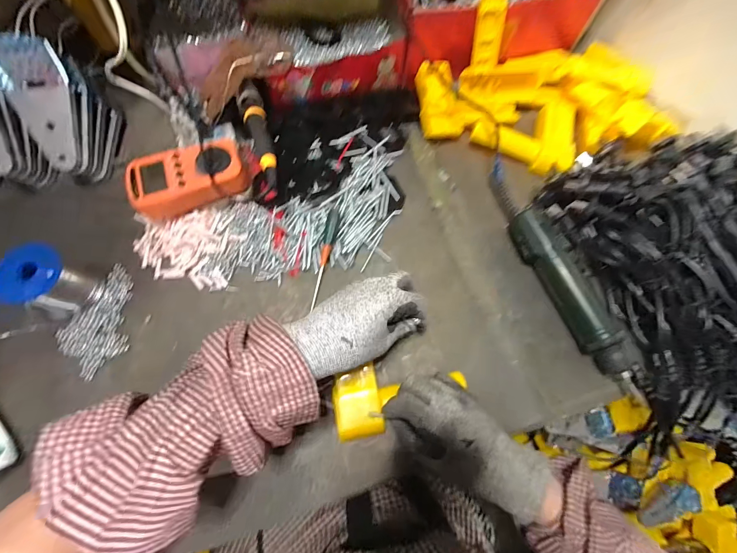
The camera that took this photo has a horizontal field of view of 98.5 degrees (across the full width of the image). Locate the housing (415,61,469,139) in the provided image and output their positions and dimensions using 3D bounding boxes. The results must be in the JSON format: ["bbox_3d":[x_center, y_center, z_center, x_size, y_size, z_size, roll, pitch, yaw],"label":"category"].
[{"bbox_3d":[0.109,-0.262,0.479,0.065,0.048,0.110,-6,70,-5],"label":"housing"}]

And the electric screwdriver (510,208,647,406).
[{"bbox_3d":[0.253,0.025,0.386,0.050,0.036,0.242,-22,72,-10],"label":"electric screwdriver"}]

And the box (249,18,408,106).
[{"bbox_3d":[-0.052,-0.337,0.466,0.211,0.058,0.142,-14,70,-7],"label":"box"}]

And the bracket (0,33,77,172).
[{"bbox_3d":[-0.393,-0.207,0.385,0.067,0.020,0.145,-9,106,-6],"label":"bracket"}]

